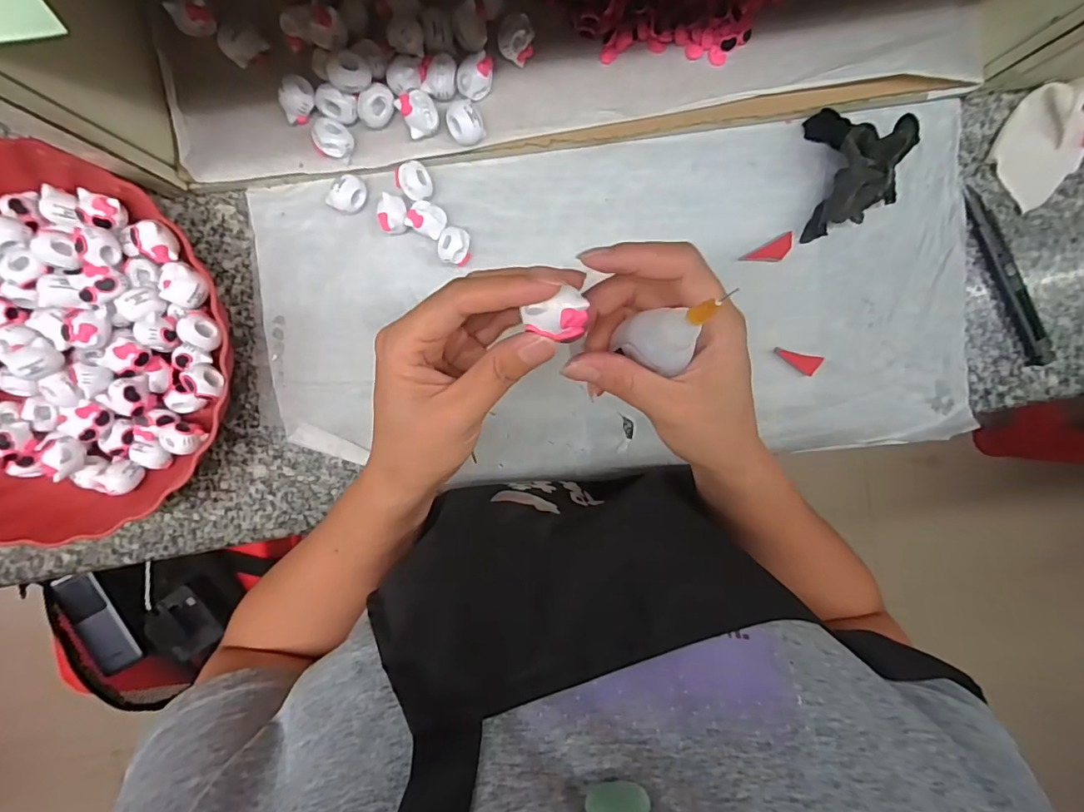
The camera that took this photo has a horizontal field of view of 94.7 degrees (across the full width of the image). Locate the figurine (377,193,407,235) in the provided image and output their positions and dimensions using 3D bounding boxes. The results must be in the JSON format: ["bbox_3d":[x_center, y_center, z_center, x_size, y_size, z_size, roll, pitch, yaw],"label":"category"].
[{"bbox_3d":[-0.100,-0.129,0.340,0.019,0.016,0.025,4,96,-3],"label":"figurine"}]

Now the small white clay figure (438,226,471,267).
[{"bbox_3d":[-0.060,-0.109,0.343,0.021,0.018,0.024,7,96,-4],"label":"small white clay figure"}]

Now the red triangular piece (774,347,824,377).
[{"bbox_3d":[0.187,-0.034,0.366,0.034,0.008,0.014,23,95,-5],"label":"red triangular piece"}]

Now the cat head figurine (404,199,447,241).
[{"bbox_3d":[-0.078,-0.127,0.340,0.024,0.015,0.020,27,95,-6],"label":"cat head figurine"}]

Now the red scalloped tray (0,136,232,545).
[{"bbox_3d":[-0.322,-0.037,0.323,0.222,0.045,0.229,39,93,-7],"label":"red scalloped tray"}]

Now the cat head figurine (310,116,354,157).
[{"bbox_3d":[-0.131,-0.169,0.316,0.021,0.024,0.022,0,99,-3],"label":"cat head figurine"}]

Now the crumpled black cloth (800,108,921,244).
[{"bbox_3d":[0.216,-0.159,0.340,0.057,0.028,0.080,-4,97,-3],"label":"crumpled black cloth"}]

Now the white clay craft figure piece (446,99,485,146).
[{"bbox_3d":[-0.049,-0.181,0.321,0.022,0.021,0.023,0,97,-3],"label":"white clay craft figure piece"}]

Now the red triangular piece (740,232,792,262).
[{"bbox_3d":[0.164,-0.109,0.357,0.037,0.004,0.014,-30,97,1],"label":"red triangular piece"}]

